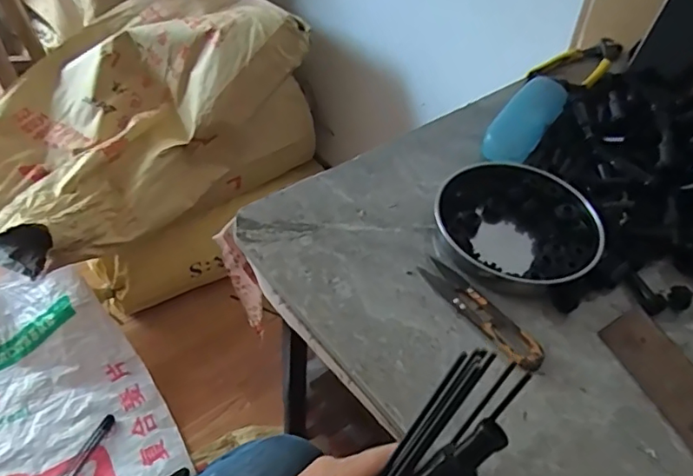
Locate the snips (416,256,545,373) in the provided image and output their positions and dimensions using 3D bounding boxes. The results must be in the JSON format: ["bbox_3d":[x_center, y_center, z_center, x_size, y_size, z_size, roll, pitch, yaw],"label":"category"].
[{"bbox_3d":[0.103,0.056,0.429,0.025,0.012,0.119,-26,55,-26],"label":"snips"}]

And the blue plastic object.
[{"bbox_3d":[0.194,-0.131,0.587,0.047,0.021,0.165,29,51,19],"label":"blue plastic object"}]

